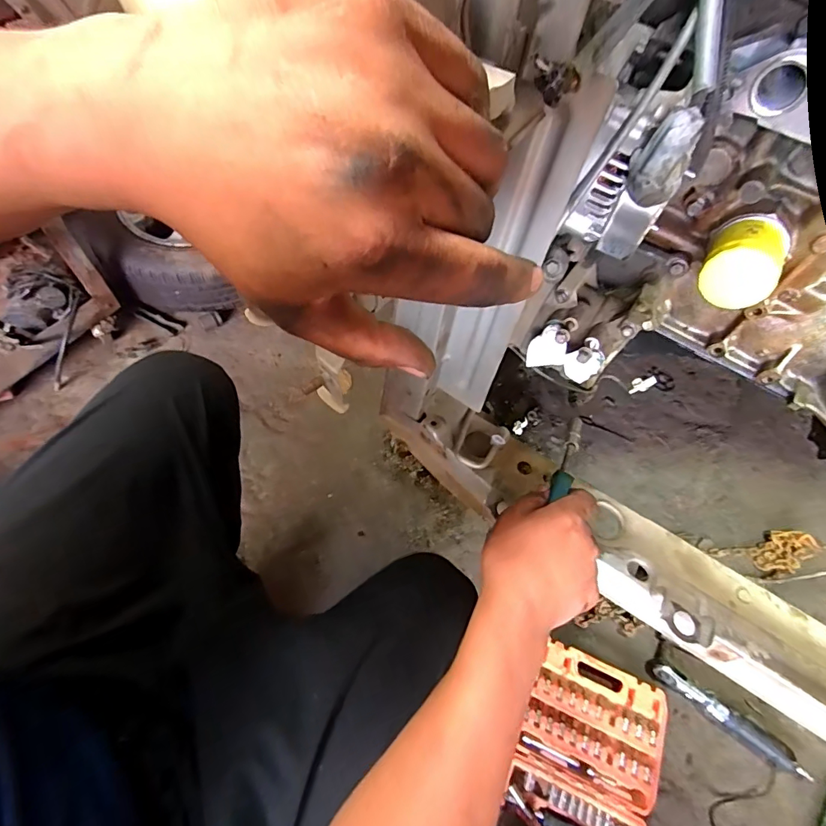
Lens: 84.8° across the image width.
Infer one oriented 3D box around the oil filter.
[{"bbox_3d":[0.336,-0.154,0.458,0.072,0.058,0.081,34,63,14],"label":"oil filter"}]

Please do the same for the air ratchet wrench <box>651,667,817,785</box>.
[{"bbox_3d":[0.574,0.554,0.824,0.267,0.032,0.039,34,63,16],"label":"air ratchet wrench"}]

